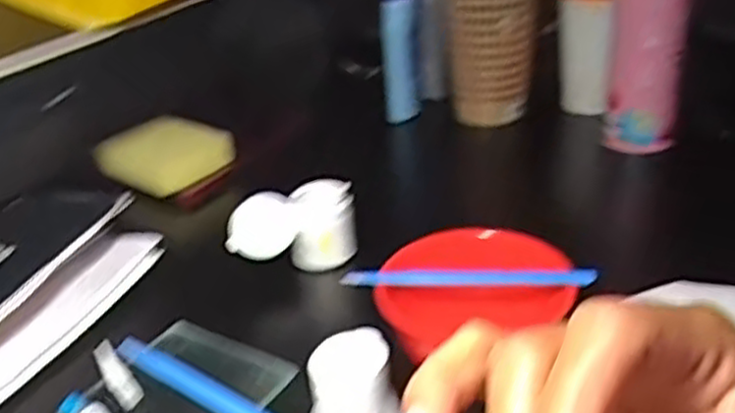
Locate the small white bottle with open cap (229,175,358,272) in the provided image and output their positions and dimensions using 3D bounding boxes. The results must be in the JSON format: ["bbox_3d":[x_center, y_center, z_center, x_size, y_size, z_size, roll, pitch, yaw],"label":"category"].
[{"bbox_3d":[-0.056,0.017,0.559,0.091,0.051,0.043,-12,31,-15],"label":"small white bottle with open cap"}]

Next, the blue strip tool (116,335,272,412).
[{"bbox_3d":[-0.102,0.106,0.453,0.136,0.004,0.017,18,51,34],"label":"blue strip tool"}]

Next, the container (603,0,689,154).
[{"bbox_3d":[0.235,-0.151,0.639,0.060,0.220,0.060,6,31,17],"label":"container"}]

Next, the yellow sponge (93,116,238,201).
[{"bbox_3d":[-0.186,-0.049,0.705,0.111,0.032,0.081,15,34,29],"label":"yellow sponge"}]

